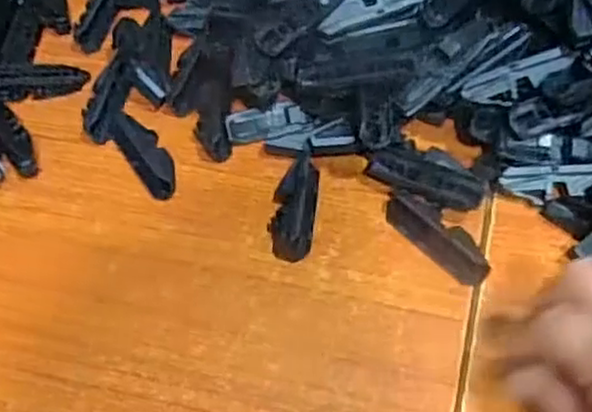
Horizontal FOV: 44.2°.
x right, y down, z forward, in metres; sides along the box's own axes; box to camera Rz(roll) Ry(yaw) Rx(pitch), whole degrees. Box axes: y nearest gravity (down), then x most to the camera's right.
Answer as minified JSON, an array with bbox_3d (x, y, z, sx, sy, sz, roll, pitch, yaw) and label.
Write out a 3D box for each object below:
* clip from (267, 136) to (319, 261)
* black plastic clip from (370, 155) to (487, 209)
[{"bbox_3d":[-0.001,-0.004,0.449,0.027,0.014,0.077,4,55,5],"label":"clip"},{"bbox_3d":[0.081,-0.019,0.451,0.073,0.021,0.030,24,59,18],"label":"black plastic clip"}]

